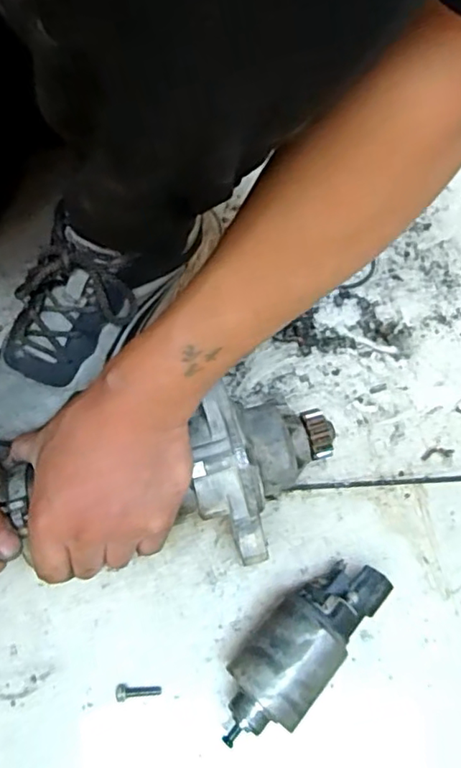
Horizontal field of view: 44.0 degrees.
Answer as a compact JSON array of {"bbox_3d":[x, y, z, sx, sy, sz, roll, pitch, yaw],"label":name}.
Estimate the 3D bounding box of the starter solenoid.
[{"bbox_3d":[0.043,0.162,0.357,0.047,0.053,0.129,40,71,14],"label":"starter solenoid"}]

